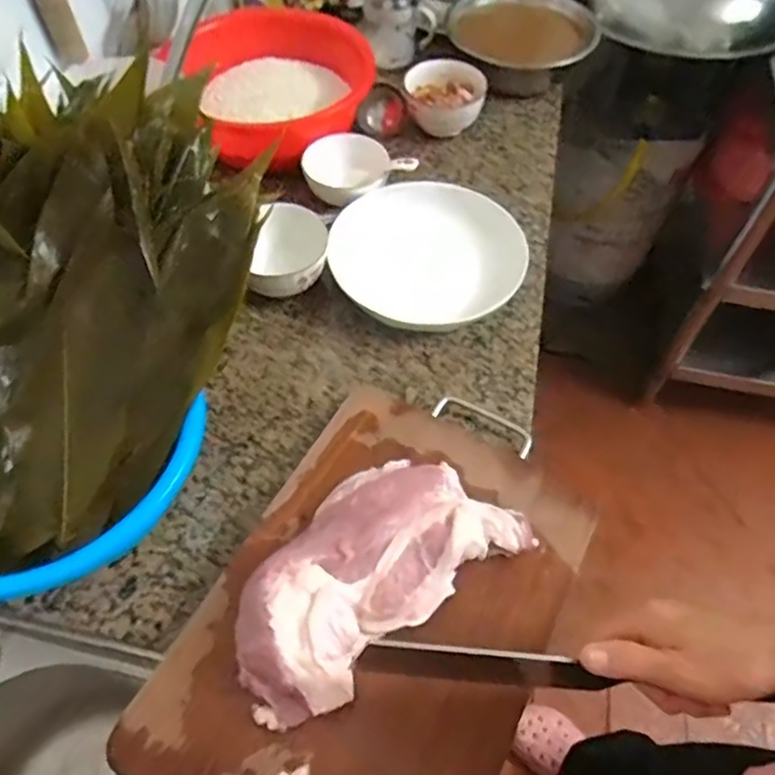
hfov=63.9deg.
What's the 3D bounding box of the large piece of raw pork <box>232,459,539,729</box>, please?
[{"bbox_3d":[-0.015,0.138,0.495,0.244,0.059,0.127,-33,63,-21],"label":"large piece of raw pork"}]

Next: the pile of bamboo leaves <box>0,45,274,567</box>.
[{"bbox_3d":[-0.284,-0.073,0.521,0.237,0.200,0.429,29,61,16],"label":"pile of bamboo leaves"}]

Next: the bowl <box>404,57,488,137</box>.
[{"bbox_3d":[0.082,-0.400,0.869,0.109,0.073,0.090,-5,57,-5],"label":"bowl"}]

